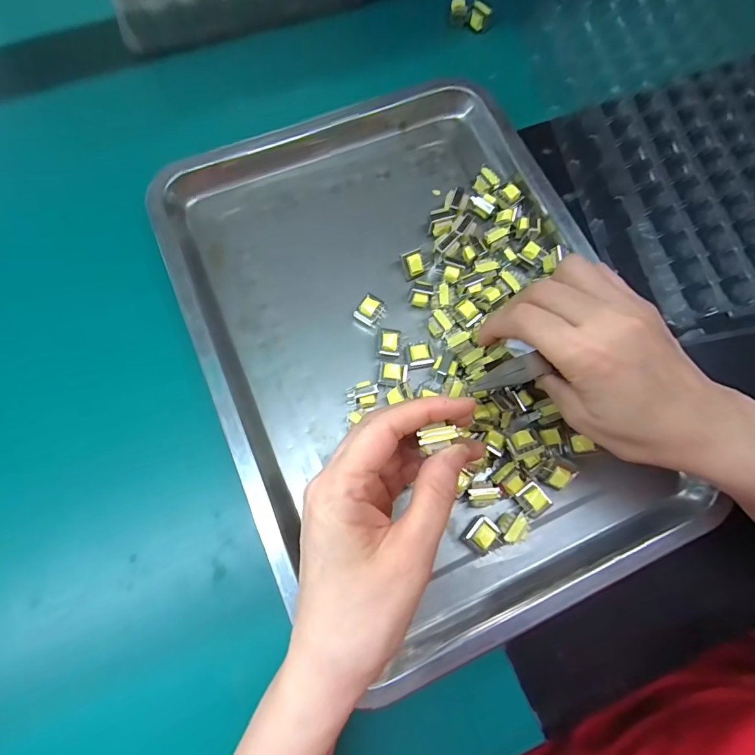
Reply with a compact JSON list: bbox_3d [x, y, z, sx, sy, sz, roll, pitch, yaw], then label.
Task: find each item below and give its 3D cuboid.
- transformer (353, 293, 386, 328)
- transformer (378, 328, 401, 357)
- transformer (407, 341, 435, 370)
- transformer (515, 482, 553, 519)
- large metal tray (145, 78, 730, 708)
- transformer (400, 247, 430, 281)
[{"bbox_3d":[-0.005,-0.048,0.300,0.017,0.014,0.020,35,77,7],"label":"transformer"},{"bbox_3d":[0.008,-0.024,0.292,0.015,0.014,0.018,5,75,-1],"label":"transformer"},{"bbox_3d":[0.030,-0.015,0.290,0.018,0.011,0.017,-7,75,-4],"label":"transformer"},{"bbox_3d":[0.100,0.080,0.268,0.016,0.017,0.019,-31,78,-9],"label":"transformer"},{"bbox_3d":[0.022,-0.036,0.292,0.276,0.029,0.395,-22,77,-7],"label":"large metal tray"},{"bbox_3d":[0.029,-0.085,0.307,0.020,0.015,0.015,-24,77,-8],"label":"transformer"}]

